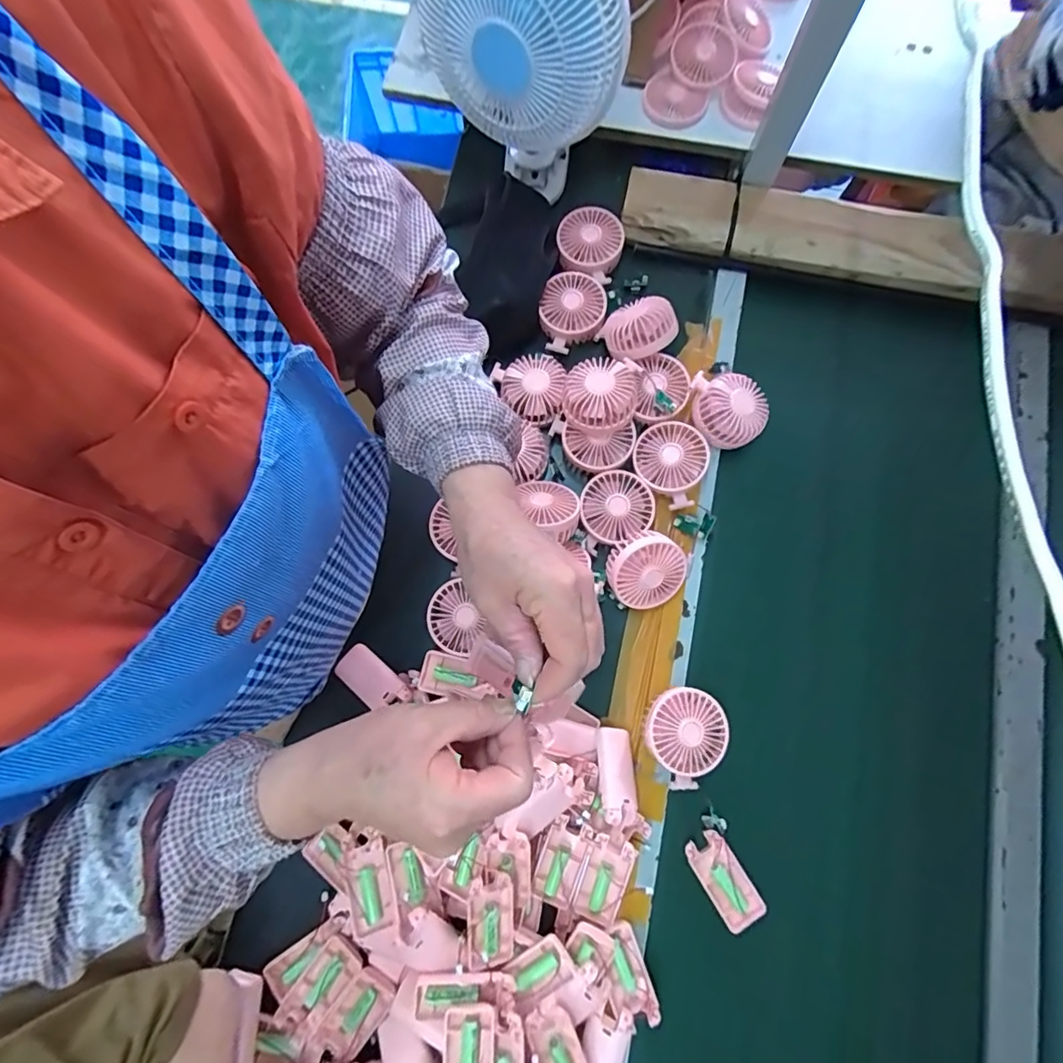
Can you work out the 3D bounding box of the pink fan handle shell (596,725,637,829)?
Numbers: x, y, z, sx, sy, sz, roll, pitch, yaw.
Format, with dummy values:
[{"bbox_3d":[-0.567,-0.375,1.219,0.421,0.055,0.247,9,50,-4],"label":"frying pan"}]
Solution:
[{"bbox_3d":[0.092,0.262,0.558,0.037,0.027,0.096,-3,61,0],"label":"pink fan handle shell"}]

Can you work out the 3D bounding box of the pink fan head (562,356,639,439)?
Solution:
[{"bbox_3d":[0.081,-0.157,0.616,0.085,0.053,0.086,6,75,2],"label":"pink fan head"}]

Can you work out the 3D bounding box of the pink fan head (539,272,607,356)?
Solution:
[{"bbox_3d":[0.048,-0.289,0.678,0.097,0.031,0.082,-39,78,-9],"label":"pink fan head"}]

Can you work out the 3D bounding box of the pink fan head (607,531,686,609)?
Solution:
[{"bbox_3d":[0.129,0.043,0.590,0.086,0.030,0.089,-6,115,-12],"label":"pink fan head"}]

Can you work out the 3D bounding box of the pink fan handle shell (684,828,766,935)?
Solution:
[{"bbox_3d":[0.207,0.374,0.556,0.048,0.009,0.096,-30,77,-7],"label":"pink fan handle shell"}]

